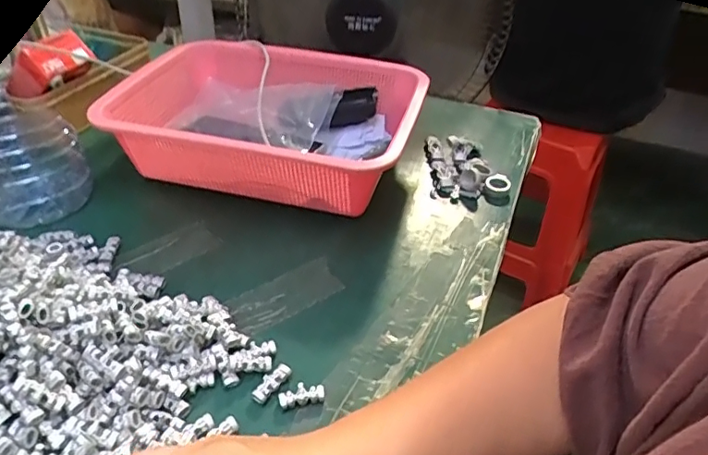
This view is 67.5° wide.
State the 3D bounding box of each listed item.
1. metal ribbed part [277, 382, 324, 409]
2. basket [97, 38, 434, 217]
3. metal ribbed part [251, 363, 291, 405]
[{"bbox_3d":[-0.035,0.112,0.355,0.030,0.008,0.015,-3,39,-8],"label":"metal ribbed part"},{"bbox_3d":[-0.080,-0.106,0.554,0.286,0.094,0.214,12,40,11],"label":"basket"},{"bbox_3d":[-0.056,0.104,0.360,0.012,0.006,0.030,28,45,28],"label":"metal ribbed part"}]

